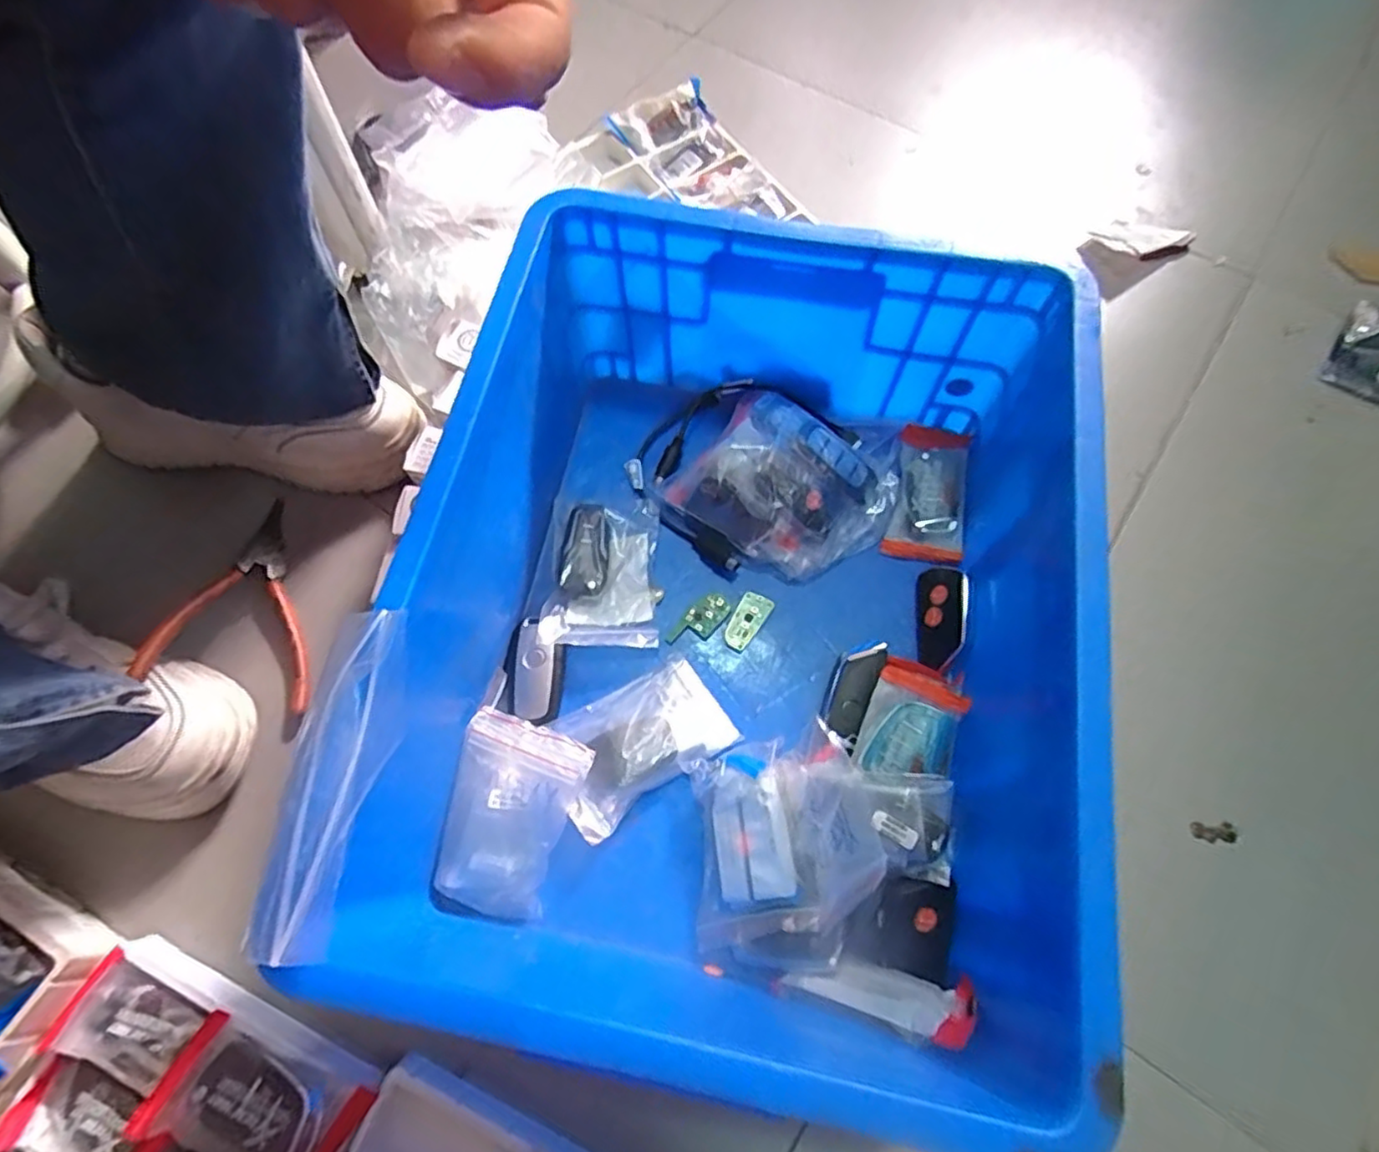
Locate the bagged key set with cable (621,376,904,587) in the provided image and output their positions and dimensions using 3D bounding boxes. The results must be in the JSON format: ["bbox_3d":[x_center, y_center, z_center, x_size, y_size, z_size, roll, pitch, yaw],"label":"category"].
[{"bbox_3d":[0.054,-0.076,0.480,0.184,0.045,0.145,17,69,7],"label":"bagged key set with cable"}]

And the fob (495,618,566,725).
[{"bbox_3d":[-0.103,0.063,0.443,0.040,0.012,0.063,8,68,3],"label":"fob"}]

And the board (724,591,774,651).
[{"bbox_3d":[0.039,0.031,0.462,0.022,0.004,0.040,30,87,18],"label":"board"}]

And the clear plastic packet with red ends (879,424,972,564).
[{"bbox_3d":[0.174,-0.062,0.484,0.050,0.023,0.107,13,69,5],"label":"clear plastic packet with red ends"}]

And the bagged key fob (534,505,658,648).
[{"bbox_3d":[-0.061,-0.002,0.465,0.073,0.015,0.103,1,68,0],"label":"bagged key fob"}]

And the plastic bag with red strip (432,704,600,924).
[{"bbox_3d":[-0.109,0.141,0.395,0.073,0.011,0.107,19,88,6],"label":"plastic bag with red strip"}]

